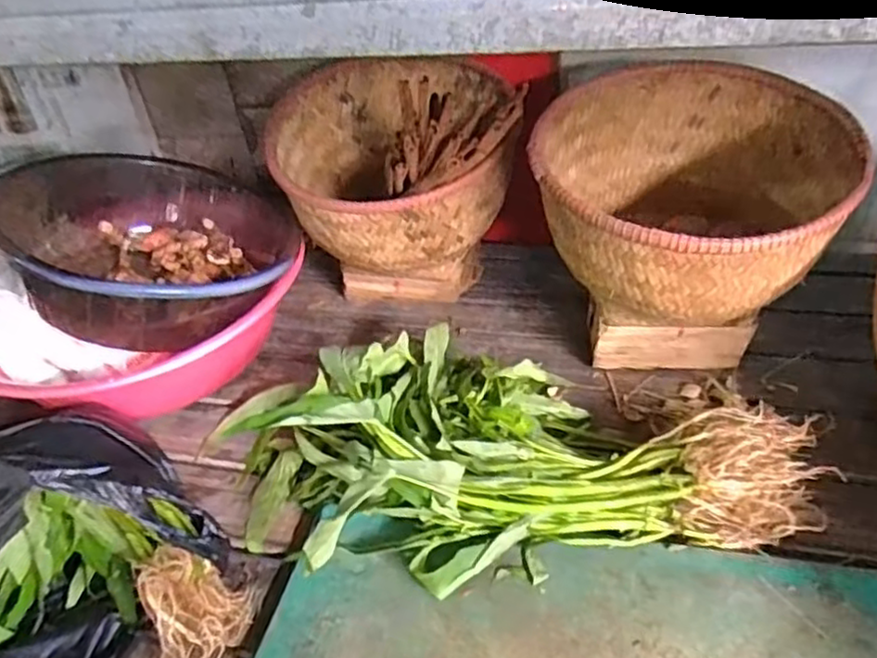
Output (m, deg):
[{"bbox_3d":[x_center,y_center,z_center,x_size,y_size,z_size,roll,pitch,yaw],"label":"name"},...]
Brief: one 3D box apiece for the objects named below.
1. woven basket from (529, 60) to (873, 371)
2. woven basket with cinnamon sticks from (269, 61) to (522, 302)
[{"bbox_3d":[0.225,-0.087,0.659,0.257,0.230,0.265,-5,37,4],"label":"woven basket"},{"bbox_3d":[-0.045,-0.155,0.792,0.247,0.240,0.270,-7,37,1],"label":"woven basket with cinnamon sticks"}]

